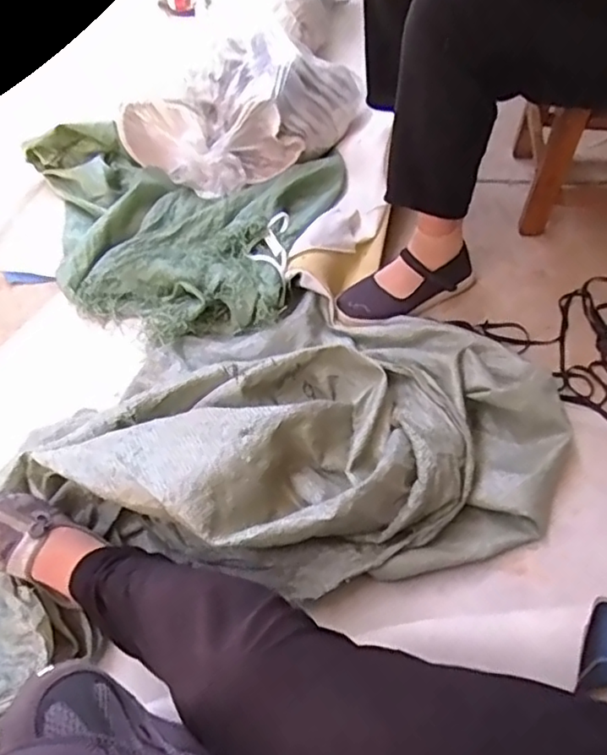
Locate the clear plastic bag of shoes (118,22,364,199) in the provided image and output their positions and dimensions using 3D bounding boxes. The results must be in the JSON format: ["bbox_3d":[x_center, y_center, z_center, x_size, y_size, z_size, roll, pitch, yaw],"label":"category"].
[{"bbox_3d":[-0.095,-0.536,1.213,0.459,0.137,0.296,-28,57,-18],"label":"clear plastic bag of shoes"}]

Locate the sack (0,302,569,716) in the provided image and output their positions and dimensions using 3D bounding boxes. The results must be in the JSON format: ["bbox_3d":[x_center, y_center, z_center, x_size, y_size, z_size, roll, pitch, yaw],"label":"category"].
[{"bbox_3d":[-0.096,0.093,0.786,0.840,0.162,0.438,-18,54,-11],"label":"sack"}]

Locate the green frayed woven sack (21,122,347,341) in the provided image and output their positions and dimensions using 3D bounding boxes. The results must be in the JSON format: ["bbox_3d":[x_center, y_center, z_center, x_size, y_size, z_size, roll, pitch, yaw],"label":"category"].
[{"bbox_3d":[-0.289,-0.279,1.141,0.634,0.111,0.478,13,54,12],"label":"green frayed woven sack"}]

